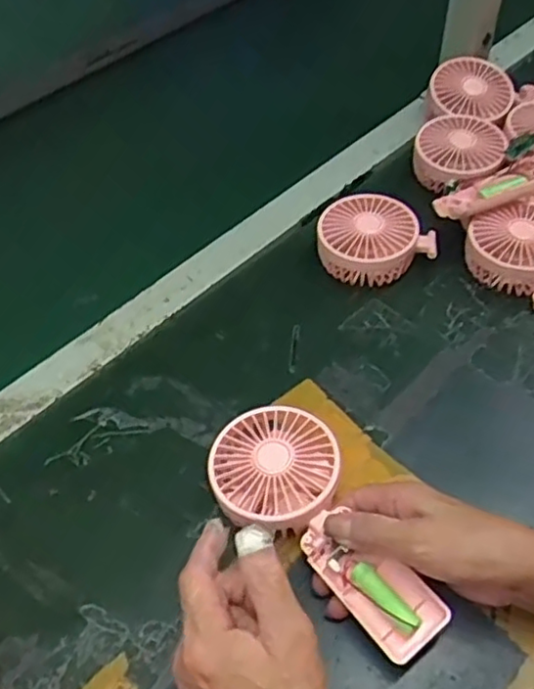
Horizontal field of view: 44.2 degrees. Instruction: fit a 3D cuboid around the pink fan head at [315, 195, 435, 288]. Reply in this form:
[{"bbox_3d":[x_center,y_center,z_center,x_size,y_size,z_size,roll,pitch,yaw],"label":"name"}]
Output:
[{"bbox_3d":[0.093,-0.093,0.580,0.086,0.048,0.083,-3,52,3],"label":"pink fan head"}]

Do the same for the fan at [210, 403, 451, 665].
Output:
[{"bbox_3d":[0.036,0.114,0.424,0.082,0.029,0.183,-34,64,-19],"label":"fan"}]

